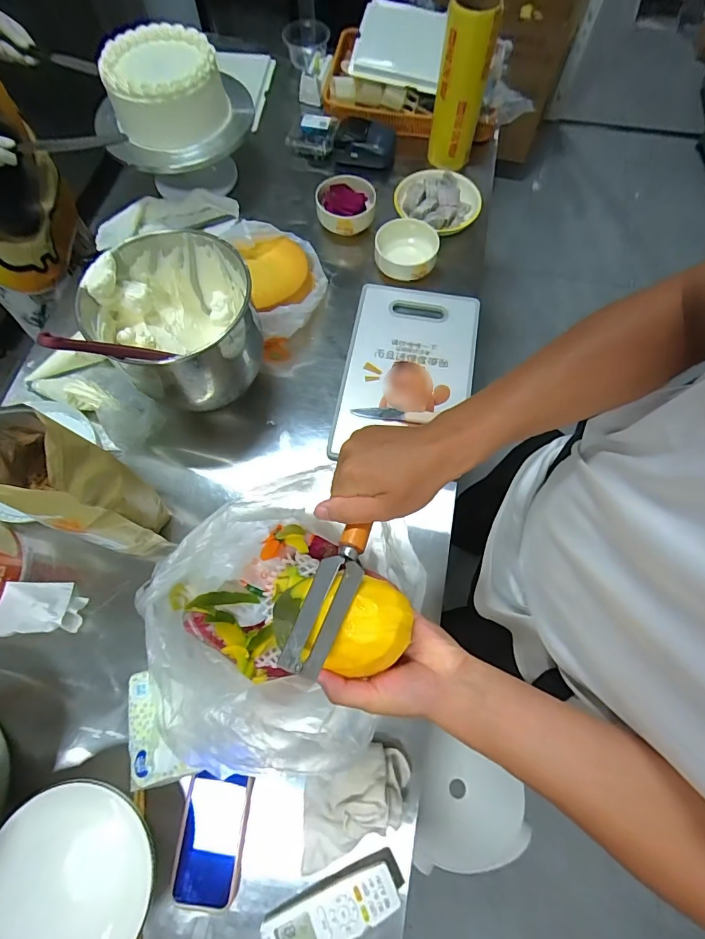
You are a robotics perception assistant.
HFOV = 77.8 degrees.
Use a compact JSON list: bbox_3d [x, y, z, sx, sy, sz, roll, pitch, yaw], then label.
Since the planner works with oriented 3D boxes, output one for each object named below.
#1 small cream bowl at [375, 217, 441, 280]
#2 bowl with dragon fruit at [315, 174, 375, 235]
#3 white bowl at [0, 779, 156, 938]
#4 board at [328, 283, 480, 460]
[{"bbox_3d":[0.102,-0.418,0.826,0.116,0.052,0.127,0,69,0],"label":"small cream bowl"},{"bbox_3d":[-0.013,-0.527,0.865,0.112,0.048,0.113,1,70,-2],"label":"bowl with dragon fruit"},{"bbox_3d":[-0.317,0.464,0.495,0.169,0.072,0.184,0,69,0],"label":"white bowl"},{"bbox_3d":[0.102,-0.181,0.772,0.219,0.018,0.338,11,70,2],"label":"board"}]

